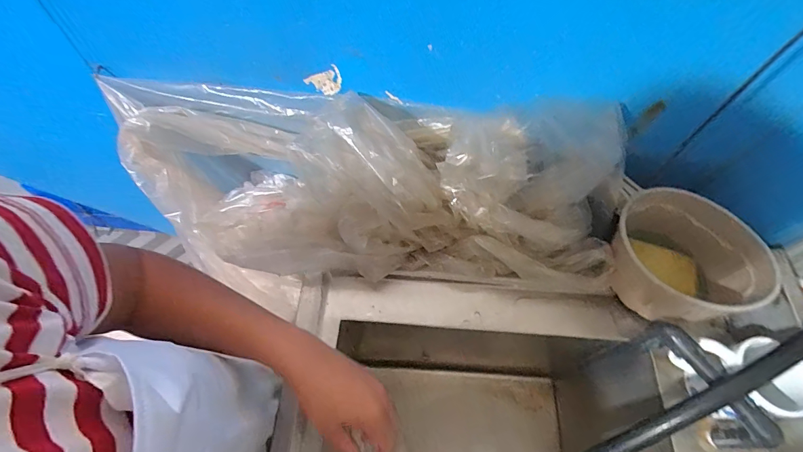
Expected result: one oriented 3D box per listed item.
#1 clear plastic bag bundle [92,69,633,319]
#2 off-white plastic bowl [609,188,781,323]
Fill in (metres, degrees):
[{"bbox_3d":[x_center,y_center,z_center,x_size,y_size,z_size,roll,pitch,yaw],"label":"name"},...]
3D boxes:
[{"bbox_3d":[-0.068,-0.045,0.582,0.724,0.264,0.234,5,62,0],"label":"clear plastic bag bundle"},{"bbox_3d":[0.372,0.043,0.528,0.168,0.103,0.168,1,62,-2],"label":"off-white plastic bowl"}]

